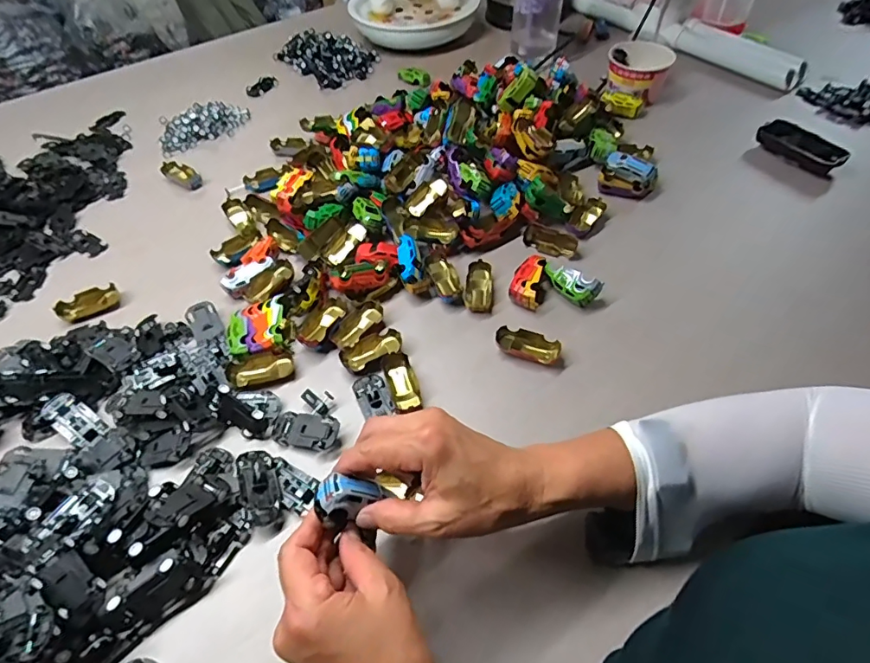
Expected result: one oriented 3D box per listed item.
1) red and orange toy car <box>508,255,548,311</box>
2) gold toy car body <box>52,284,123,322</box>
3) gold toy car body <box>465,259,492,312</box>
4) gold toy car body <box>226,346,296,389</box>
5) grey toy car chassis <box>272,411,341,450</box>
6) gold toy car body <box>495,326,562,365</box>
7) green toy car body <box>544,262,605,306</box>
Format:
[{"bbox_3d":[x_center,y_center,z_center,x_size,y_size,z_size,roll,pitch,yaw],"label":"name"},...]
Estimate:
[{"bbox_3d":[0.103,-0.055,0.550,0.033,0.026,0.066,12,53,12],"label":"red and orange toy car"},{"bbox_3d":[-0.397,-0.031,0.568,0.063,0.018,0.029,-32,57,-21],"label":"gold toy car body"},{"bbox_3d":[0.050,-0.052,0.558,0.029,0.019,0.063,3,52,5],"label":"gold toy car body"},{"bbox_3d":[-0.176,0.037,0.495,0.061,0.015,0.036,-15,52,-9],"label":"gold toy car body"},{"bbox_3d":[-0.117,0.091,0.453,0.060,0.015,0.031,9,53,9],"label":"grey toy car chassis"},{"bbox_3d":[0.094,0.016,0.506,0.064,0.015,0.030,17,54,15],"label":"gold toy car body"},{"bbox_3d":[0.148,-0.055,0.544,0.024,0.035,0.068,-37,59,-24],"label":"green toy car body"}]

